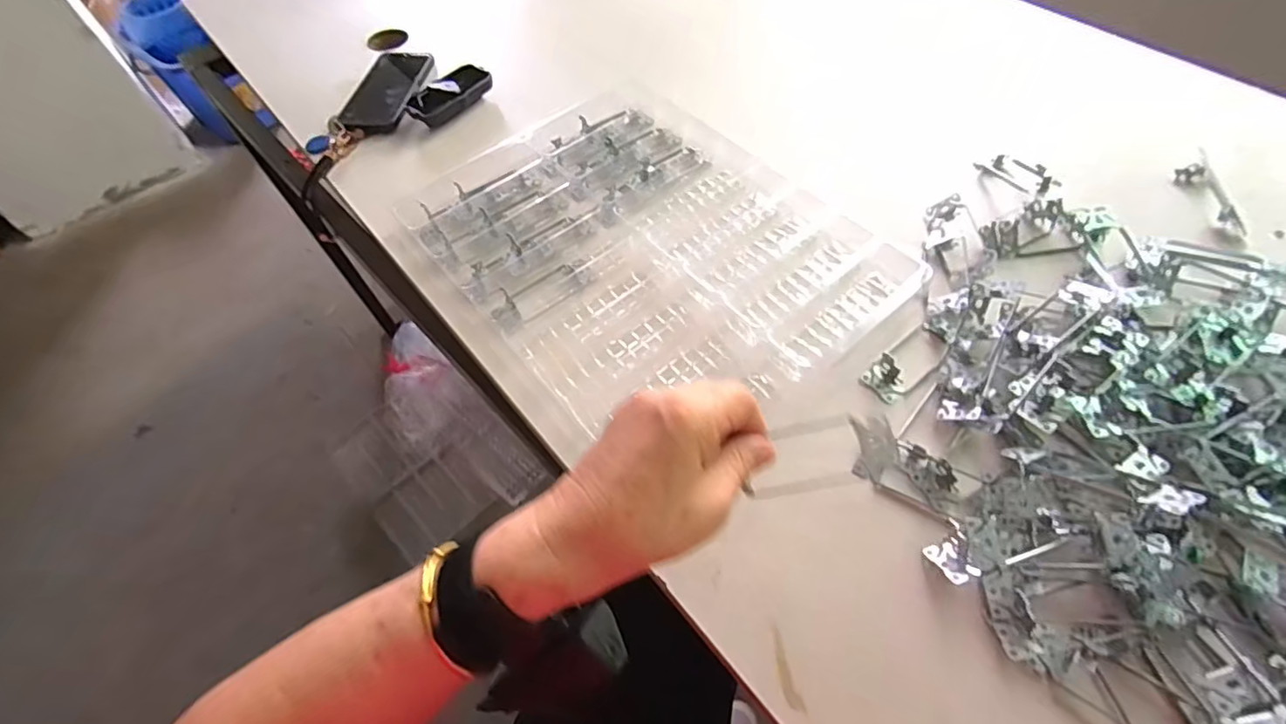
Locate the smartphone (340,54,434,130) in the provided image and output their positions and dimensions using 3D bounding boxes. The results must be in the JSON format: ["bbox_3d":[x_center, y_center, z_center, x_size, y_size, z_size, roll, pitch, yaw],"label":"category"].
[{"bbox_3d":[-0.331,-0.358,0.727,0.084,0.015,0.169,7,60,7],"label":"smartphone"}]

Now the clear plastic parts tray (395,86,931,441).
[{"bbox_3d":[0.009,-0.116,0.553,0.339,0.031,0.420,-39,65,-18],"label":"clear plastic parts tray"}]

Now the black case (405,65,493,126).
[{"bbox_3d":[-0.237,-0.333,0.692,0.059,0.020,0.112,34,67,21],"label":"black case"}]

